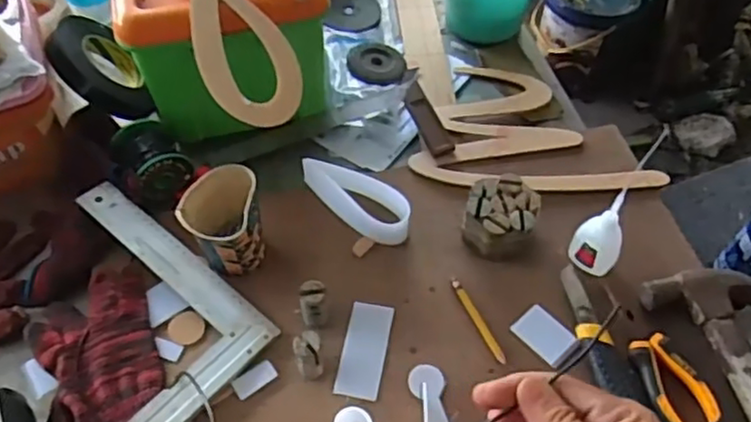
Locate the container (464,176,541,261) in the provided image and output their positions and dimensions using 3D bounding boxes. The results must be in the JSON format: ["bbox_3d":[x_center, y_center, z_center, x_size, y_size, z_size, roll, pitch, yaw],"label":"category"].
[{"bbox_3d":[0.127,0.006,0.666,0.069,0.052,0.073,0,57,0],"label":"container"}]

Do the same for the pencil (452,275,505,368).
[{"bbox_3d":[0.098,0.103,0.625,0.009,0.004,0.098,-21,59,-13],"label":"pencil"}]

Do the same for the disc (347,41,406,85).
[{"bbox_3d":[0.002,-0.193,0.845,0.073,0.012,0.082,4,57,3],"label":"disc"}]

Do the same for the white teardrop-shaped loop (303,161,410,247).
[{"bbox_3d":[-0.025,-0.009,0.691,0.133,0.047,0.049,24,60,15],"label":"white teardrop-shaped loop"}]

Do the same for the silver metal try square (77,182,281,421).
[{"bbox_3d":[-0.233,0.088,0.624,0.253,0.025,0.149,35,63,20],"label":"silver metal try square"}]

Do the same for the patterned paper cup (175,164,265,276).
[{"bbox_3d":[-0.145,0.020,0.638,0.069,0.108,0.072,0,57,0],"label":"patterned paper cup"}]

